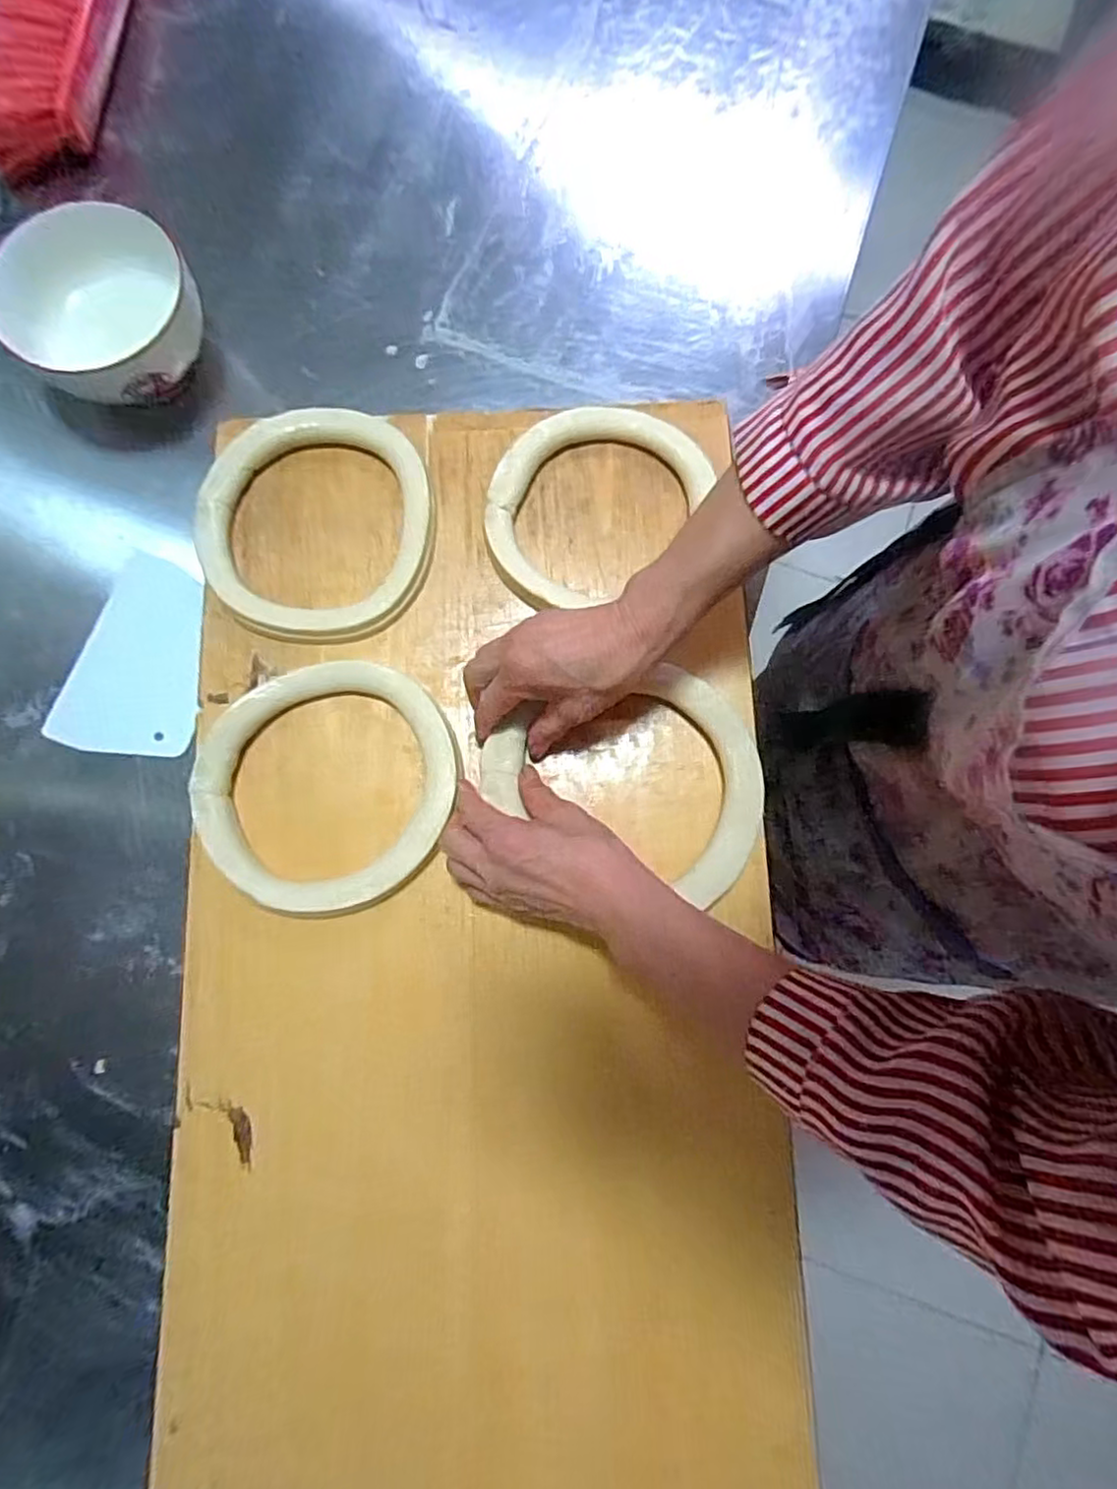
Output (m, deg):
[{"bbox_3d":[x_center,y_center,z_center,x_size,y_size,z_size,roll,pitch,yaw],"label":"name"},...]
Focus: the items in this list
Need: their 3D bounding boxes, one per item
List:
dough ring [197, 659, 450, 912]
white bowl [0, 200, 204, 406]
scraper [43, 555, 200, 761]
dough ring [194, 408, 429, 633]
[{"bbox_3d":[-0.157,0.028,0.452,0.172,0.023,0.160,0,80,0],"label":"dough ring"},{"bbox_3d":[-0.321,-0.302,0.480,0.131,0.080,0.120,0,80,0],"label":"white bowl"},{"bbox_3d":[-0.308,-0.066,0.478,0.096,0.008,0.144,3,80,1],"label":"scraper"},{"bbox_3d":[-0.179,-0.165,0.488,0.163,0.026,0.170,0,80,0],"label":"dough ring"}]

